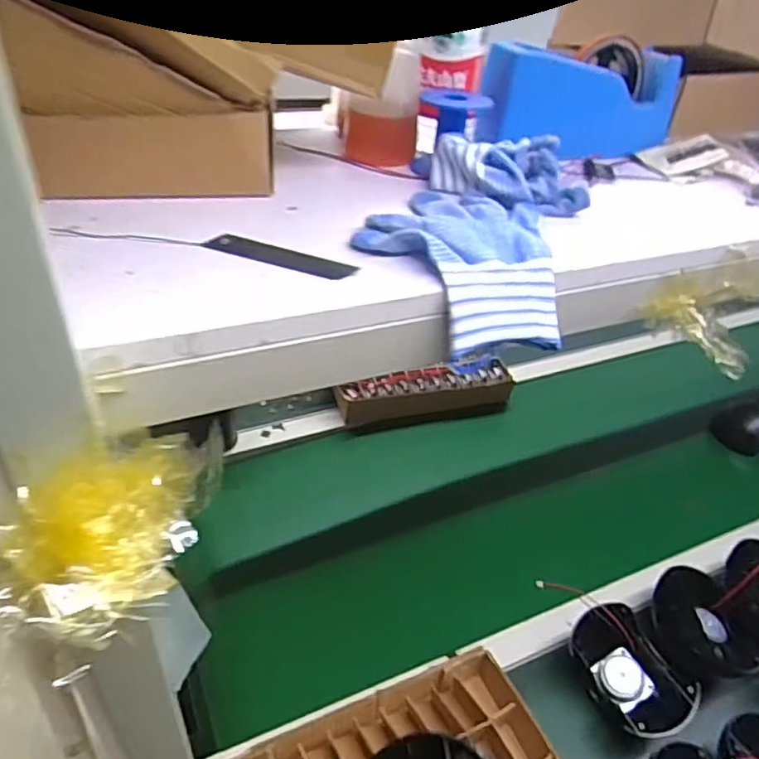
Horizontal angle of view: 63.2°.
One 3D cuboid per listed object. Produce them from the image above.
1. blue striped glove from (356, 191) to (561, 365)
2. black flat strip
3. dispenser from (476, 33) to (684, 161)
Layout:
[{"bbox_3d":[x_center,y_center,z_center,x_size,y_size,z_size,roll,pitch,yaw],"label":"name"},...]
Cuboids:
[{"bbox_3d":[0.052,-0.081,0.430,0.135,0.053,0.163,4,39,-2],"label":"blue striped glove"},{"bbox_3d":[-0.062,-0.079,0.394,0.098,0.004,0.024,16,39,12],"label":"black flat strip"},{"bbox_3d":[0.195,-0.275,0.608,0.212,0.087,0.058,-10,41,-19],"label":"dispenser"}]

